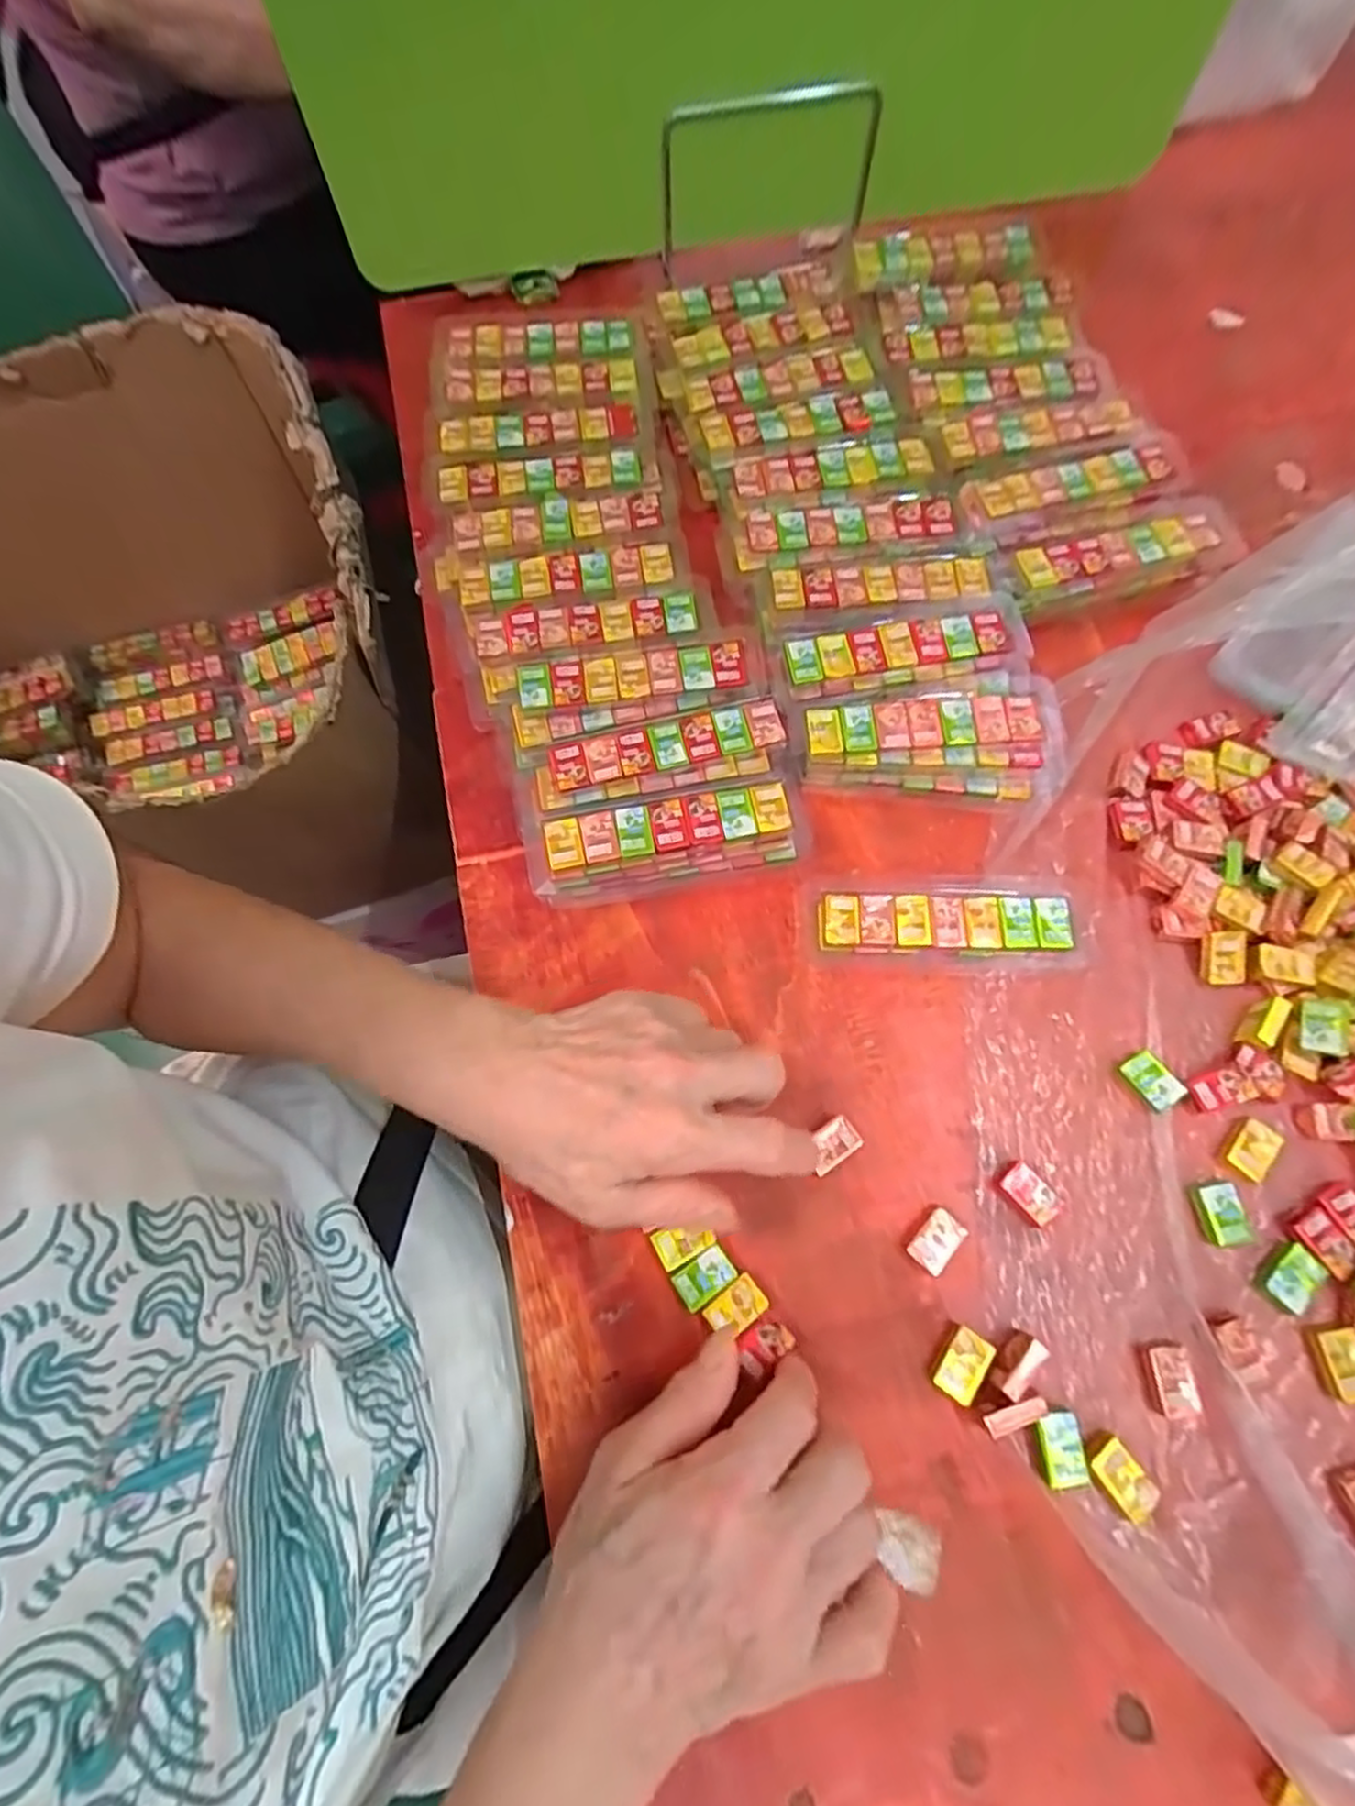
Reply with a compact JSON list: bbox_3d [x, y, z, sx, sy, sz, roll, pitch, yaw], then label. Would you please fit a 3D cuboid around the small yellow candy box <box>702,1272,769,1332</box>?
[{"bbox_3d":[0.025,0.172,0.311,0.025,0.004,0.016,-36,73,-12],"label":"small yellow candy box"}]

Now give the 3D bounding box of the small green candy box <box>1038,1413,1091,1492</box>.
[{"bbox_3d":[0.154,0.219,0.293,0.016,0.009,0.025,-5,70,-1],"label":"small green candy box"}]

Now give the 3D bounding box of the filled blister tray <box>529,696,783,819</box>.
[{"bbox_3d":[-0.008,-0.073,0.386,0.130,0.036,0.043,-12,70,-3],"label":"filled blister tray"}]

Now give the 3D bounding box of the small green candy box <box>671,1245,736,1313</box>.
[{"bbox_3d":[0.011,0.162,0.315,0.025,0.005,0.016,-34,73,-11],"label":"small green candy box"}]

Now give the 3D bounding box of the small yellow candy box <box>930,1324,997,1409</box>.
[{"bbox_3d":[0.119,0.193,0.305,0.018,0.008,0.026,33,74,12],"label":"small yellow candy box"}]

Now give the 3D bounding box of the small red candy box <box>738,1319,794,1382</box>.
[{"bbox_3d":[0.036,0.184,0.303,0.024,0.006,0.015,-33,72,-10],"label":"small red candy box"}]

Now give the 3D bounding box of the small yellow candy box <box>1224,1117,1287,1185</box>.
[{"bbox_3d":[0.260,0.111,0.331,0.018,0.008,0.025,41,76,14],"label":"small yellow candy box"}]

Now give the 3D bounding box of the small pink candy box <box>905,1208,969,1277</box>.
[{"bbox_3d":[0.114,0.148,0.320,0.016,0.010,0.026,41,75,14],"label":"small pink candy box"}]

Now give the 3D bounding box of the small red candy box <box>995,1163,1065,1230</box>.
[{"bbox_3d":[0.157,0.130,0.326,0.017,0.008,0.026,-39,74,-12],"label":"small red candy box"}]

